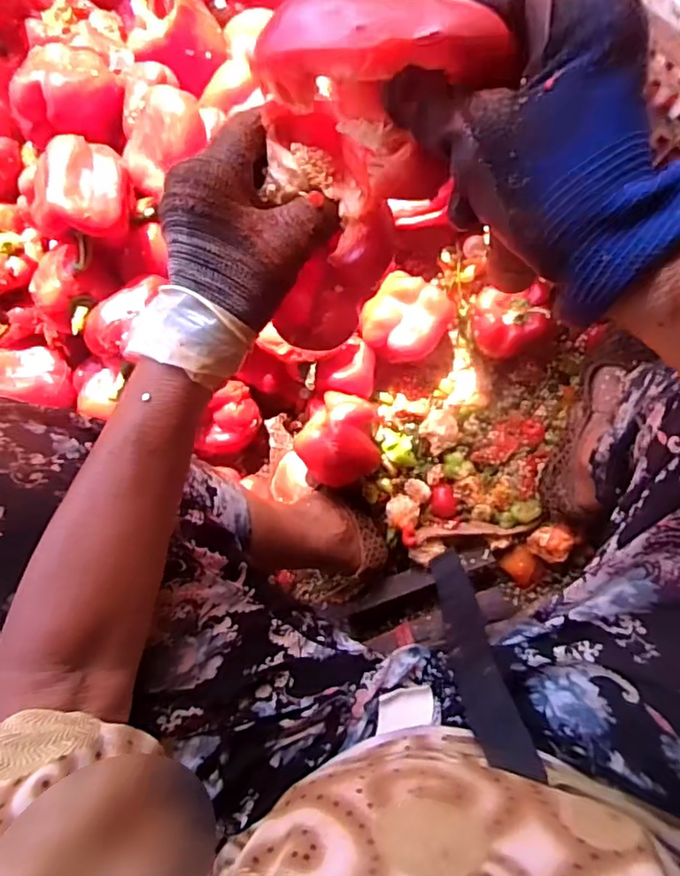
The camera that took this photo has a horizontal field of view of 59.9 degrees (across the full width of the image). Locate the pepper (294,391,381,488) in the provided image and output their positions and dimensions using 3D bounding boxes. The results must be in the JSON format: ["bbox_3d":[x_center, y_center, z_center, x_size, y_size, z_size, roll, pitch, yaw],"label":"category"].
[{"bbox_3d":[-0.002,0.002,0.623,0.076,0.069,0.096,-7,92,10],"label":"pepper"}]

